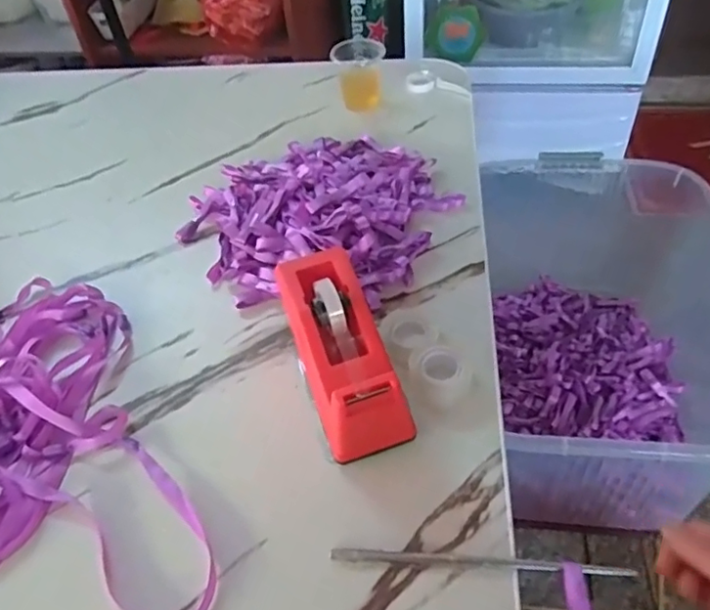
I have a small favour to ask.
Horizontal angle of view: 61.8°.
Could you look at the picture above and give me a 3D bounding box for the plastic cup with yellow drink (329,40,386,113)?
[{"bbox_3d":[0.005,-0.283,0.724,0.062,0.070,0.058,-7,46,-1],"label":"plastic cup with yellow drink"}]

